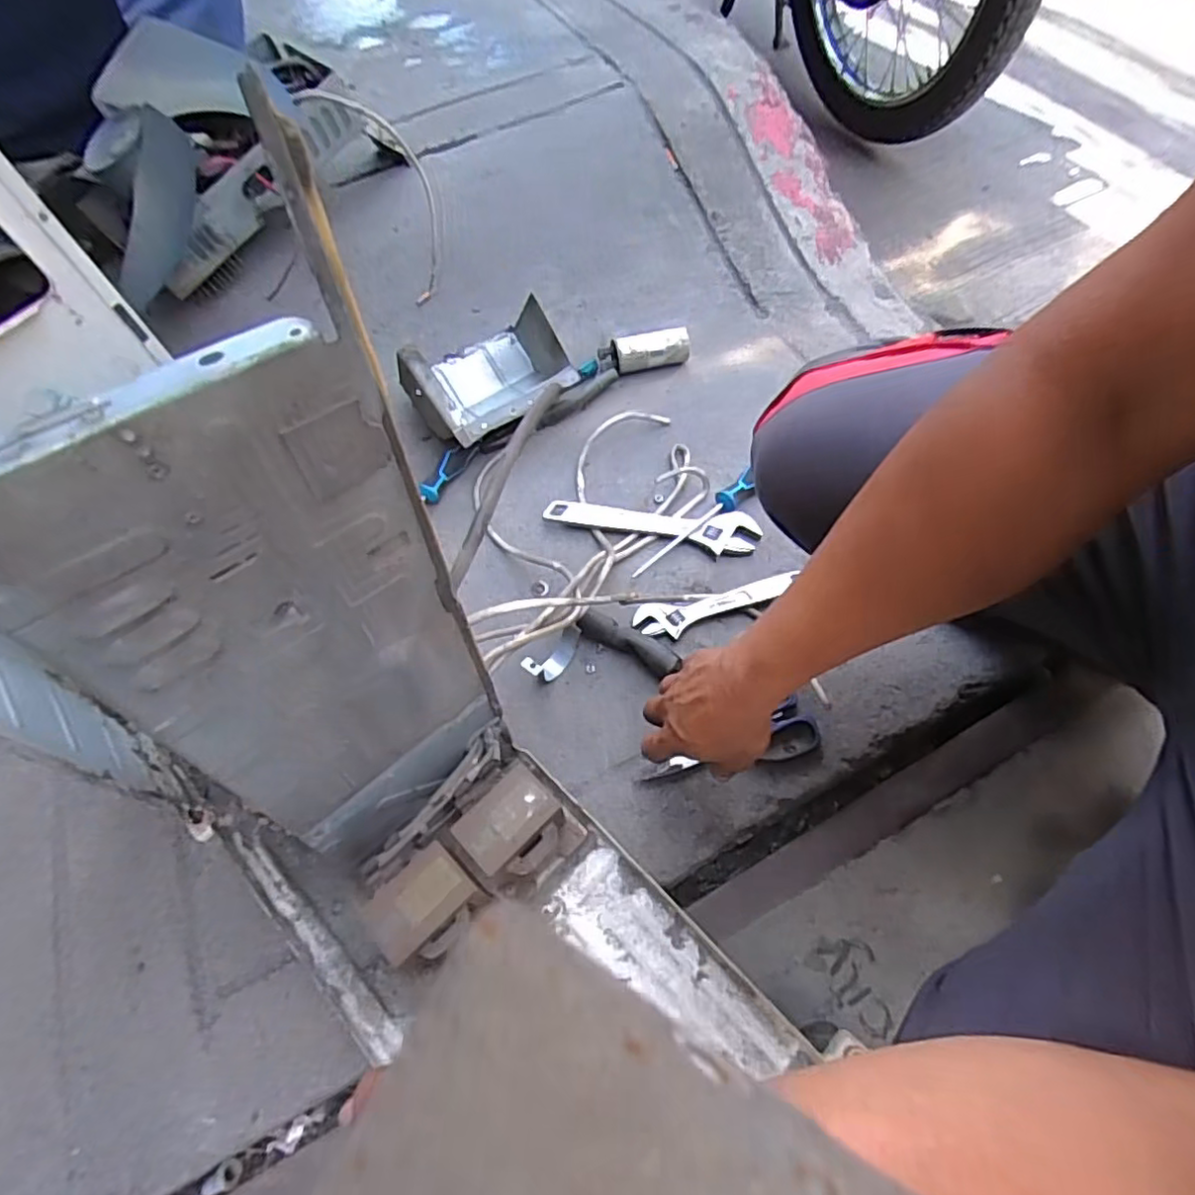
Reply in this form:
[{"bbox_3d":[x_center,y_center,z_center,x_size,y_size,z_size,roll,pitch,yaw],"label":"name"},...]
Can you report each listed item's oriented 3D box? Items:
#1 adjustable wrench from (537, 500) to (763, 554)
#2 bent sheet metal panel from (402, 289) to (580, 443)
[{"bbox_3d":[0.062,-0.082,0.745,0.243,0.017,0.044,3,62,9],"label":"adjustable wrench"},{"bbox_3d":[-0.134,-0.275,0.812,0.183,0.115,0.142,-36,92,-17],"label":"bent sheet metal panel"}]

